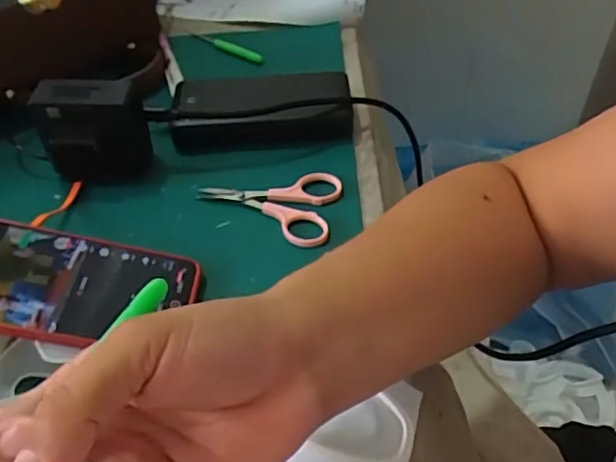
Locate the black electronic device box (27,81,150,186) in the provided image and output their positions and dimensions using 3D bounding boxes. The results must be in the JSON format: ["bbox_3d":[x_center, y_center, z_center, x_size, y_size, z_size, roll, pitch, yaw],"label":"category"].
[{"bbox_3d":[-0.165,-0.075,0.458,0.075,0.075,0.042,1,48,5],"label":"black electronic device box"}]

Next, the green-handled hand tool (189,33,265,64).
[{"bbox_3d":[-0.082,-0.187,0.598,0.102,0.007,0.015,32,57,28],"label":"green-handled hand tool"}]

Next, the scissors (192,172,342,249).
[{"bbox_3d":[-0.025,-0.029,0.452,0.109,0.008,0.069,21,53,21],"label":"scissors"}]

